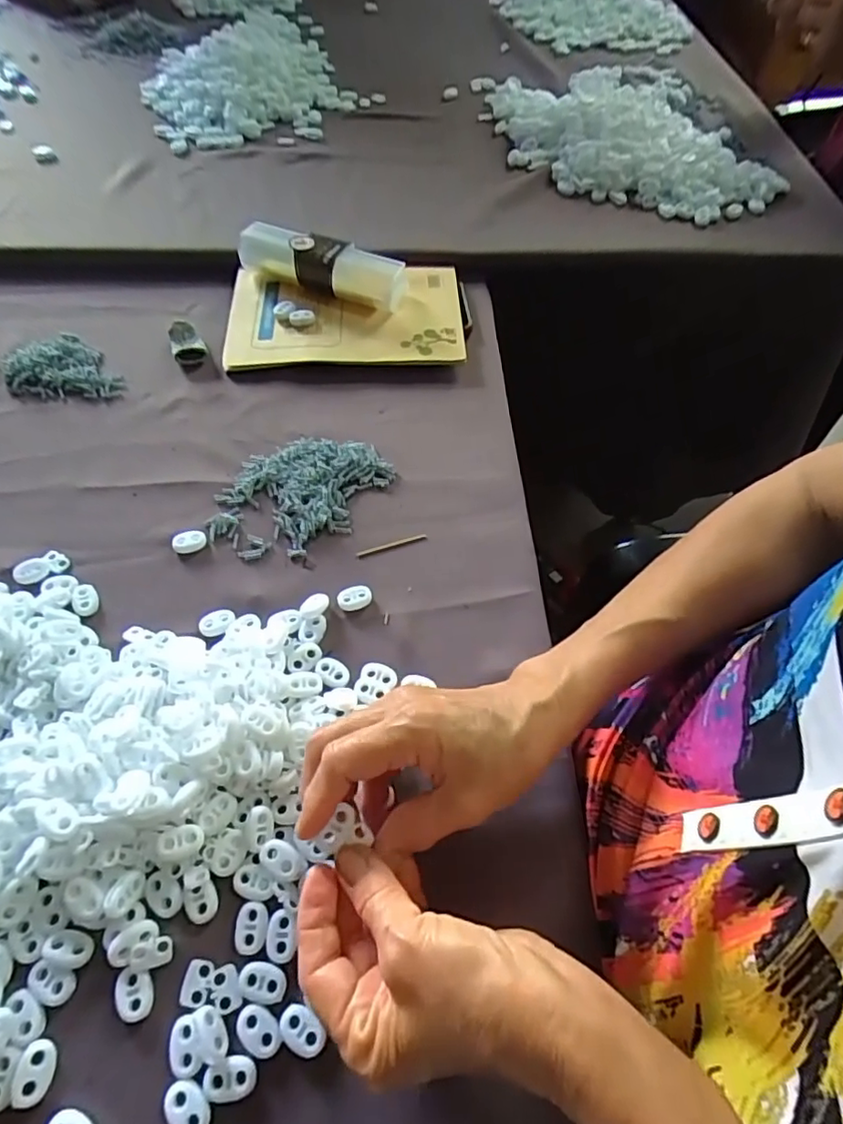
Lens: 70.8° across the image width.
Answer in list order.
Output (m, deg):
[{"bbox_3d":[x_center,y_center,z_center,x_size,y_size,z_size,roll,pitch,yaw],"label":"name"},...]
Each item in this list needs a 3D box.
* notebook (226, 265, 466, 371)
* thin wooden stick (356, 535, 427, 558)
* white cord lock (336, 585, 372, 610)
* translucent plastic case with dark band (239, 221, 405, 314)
[{"bbox_3d":[-0.067,-0.222,0.536,0.204,0.021,0.130,-4,57,-3],"label":"notebook"},{"bbox_3d":[-0.021,-0.012,0.415,0.052,0.004,0.004,-18,59,-12],"label":"thin wooden stick"},{"bbox_3d":[-0.044,0.024,0.391,0.022,0.006,0.016,-5,57,-4],"label":"white cord lock"},{"bbox_3d":[-0.091,-0.268,0.536,0.157,0.041,0.042,16,58,9],"label":"translucent plastic case with dark band"}]

